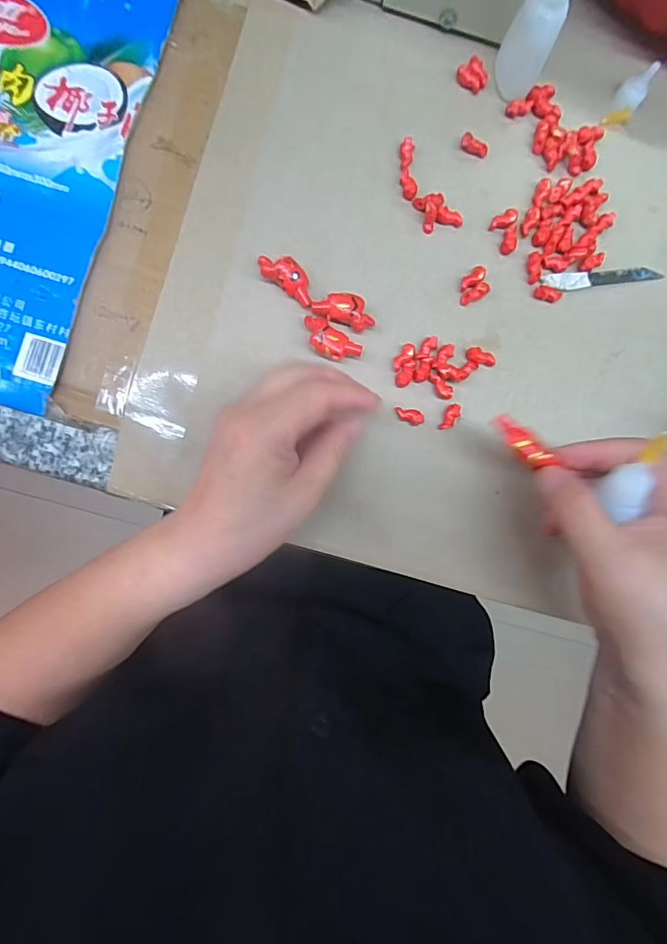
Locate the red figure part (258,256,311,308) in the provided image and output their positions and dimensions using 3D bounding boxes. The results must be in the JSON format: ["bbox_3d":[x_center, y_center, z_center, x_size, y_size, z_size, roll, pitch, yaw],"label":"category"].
[{"bbox_3d":[-0.028,-0.118,0.280,0.039,0.011,0.017,34,86,-3],"label":"red figure part"}]

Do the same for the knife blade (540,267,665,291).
[{"bbox_3d":[0.174,-0.126,0.300,0.081,0.004,0.011,-7,89,-5],"label":"knife blade"}]

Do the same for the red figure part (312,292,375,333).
[{"bbox_3d":[0.007,-0.099,0.283,0.037,0.013,0.018,19,87,-4],"label":"red figure part"}]

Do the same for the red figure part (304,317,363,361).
[{"bbox_3d":[-0.002,-0.078,0.280,0.039,0.008,0.018,36,86,-3],"label":"red figure part"}]

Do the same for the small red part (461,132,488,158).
[{"bbox_3d":[0.090,-0.208,0.296,0.018,0.007,0.007,21,87,-4],"label":"small red part"}]

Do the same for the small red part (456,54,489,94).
[{"bbox_3d":[0.090,-0.254,0.297,0.017,0.007,0.019,-43,92,-4],"label":"small red part"}]

